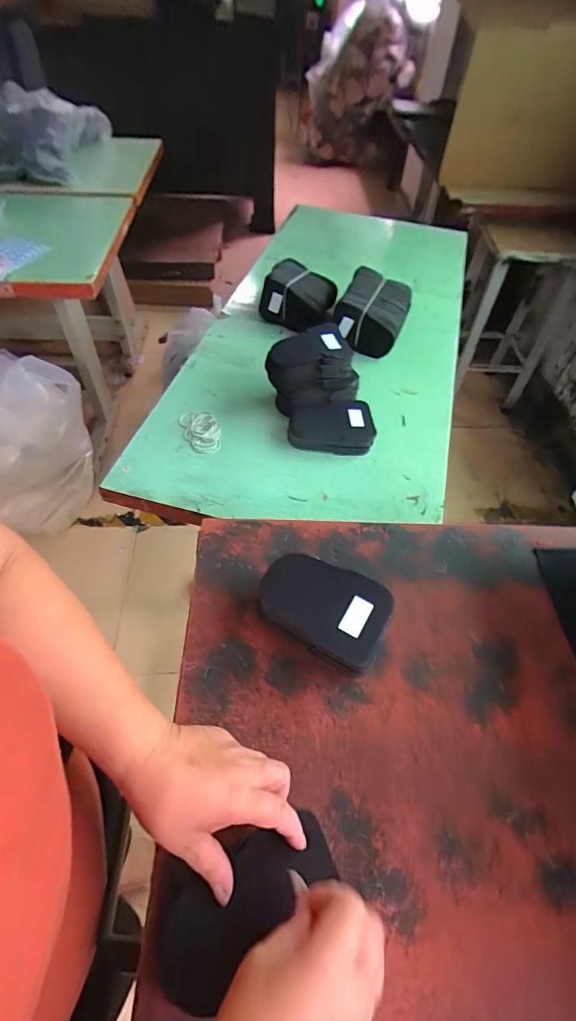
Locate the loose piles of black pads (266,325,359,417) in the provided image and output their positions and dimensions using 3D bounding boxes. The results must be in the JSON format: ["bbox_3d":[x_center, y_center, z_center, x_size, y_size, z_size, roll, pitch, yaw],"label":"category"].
[{"bbox_3d":[0.037,-0.232,0.787,0.152,0.125,0.096,-15,56,-13],"label":"loose piles of black pads"}]

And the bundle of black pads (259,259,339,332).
[{"bbox_3d":[0.027,-0.456,0.972,0.150,0.096,0.116,18,55,11],"label":"bundle of black pads"}]

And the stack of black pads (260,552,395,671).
[{"bbox_3d":[0.035,0.110,0.487,0.134,0.051,0.092,21,55,13],"label":"stack of black pads"}]

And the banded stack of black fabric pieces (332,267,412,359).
[{"bbox_3d":[0.179,-0.412,0.950,0.132,0.096,0.187,18,55,11],"label":"banded stack of black fabric pieces"}]

